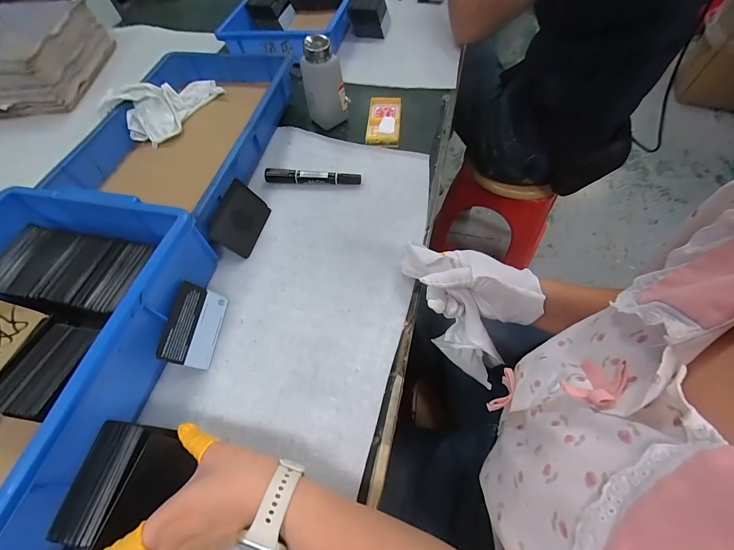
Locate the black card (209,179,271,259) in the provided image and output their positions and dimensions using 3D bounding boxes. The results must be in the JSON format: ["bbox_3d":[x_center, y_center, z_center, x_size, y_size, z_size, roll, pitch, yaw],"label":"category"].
[{"bbox_3d":[-0.173,-0.078,0.433,0.062,0.006,0.099,34,52,-31],"label":"black card"}]

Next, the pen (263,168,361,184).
[{"bbox_3d":[-0.081,-0.147,0.473,0.143,0.020,0.013,3,58,4],"label":"pen"}]

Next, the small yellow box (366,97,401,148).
[{"bbox_3d":[0.029,-0.266,0.543,0.056,0.024,0.107,3,58,4],"label":"small yellow box"}]

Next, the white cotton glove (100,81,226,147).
[{"bbox_3d":[-0.331,-0.289,0.527,0.109,0.065,0.165,30,63,18],"label":"white cotton glove"}]

